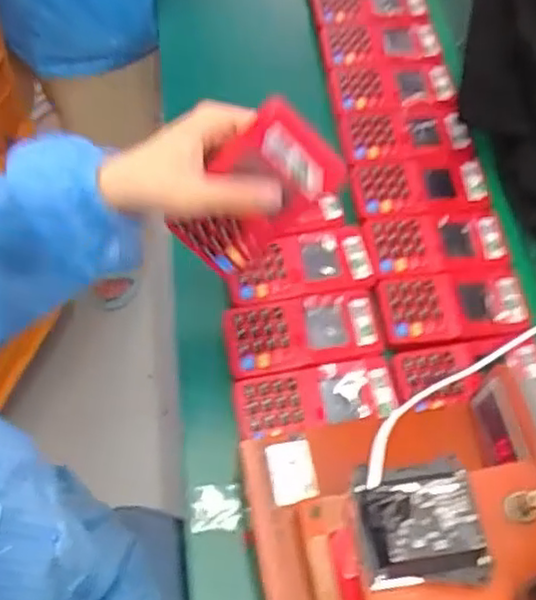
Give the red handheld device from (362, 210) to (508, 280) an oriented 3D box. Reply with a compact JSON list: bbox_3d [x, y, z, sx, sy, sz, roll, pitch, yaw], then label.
[{"bbox_3d":[0.149,-0.050,0.613,0.125,0.010,0.059,-7,61,-6],"label":"red handheld device"}]

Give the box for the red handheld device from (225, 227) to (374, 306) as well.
[{"bbox_3d":[0.026,-0.029,0.589,0.123,0.014,0.052,-12,62,-9],"label":"red handheld device"}]

